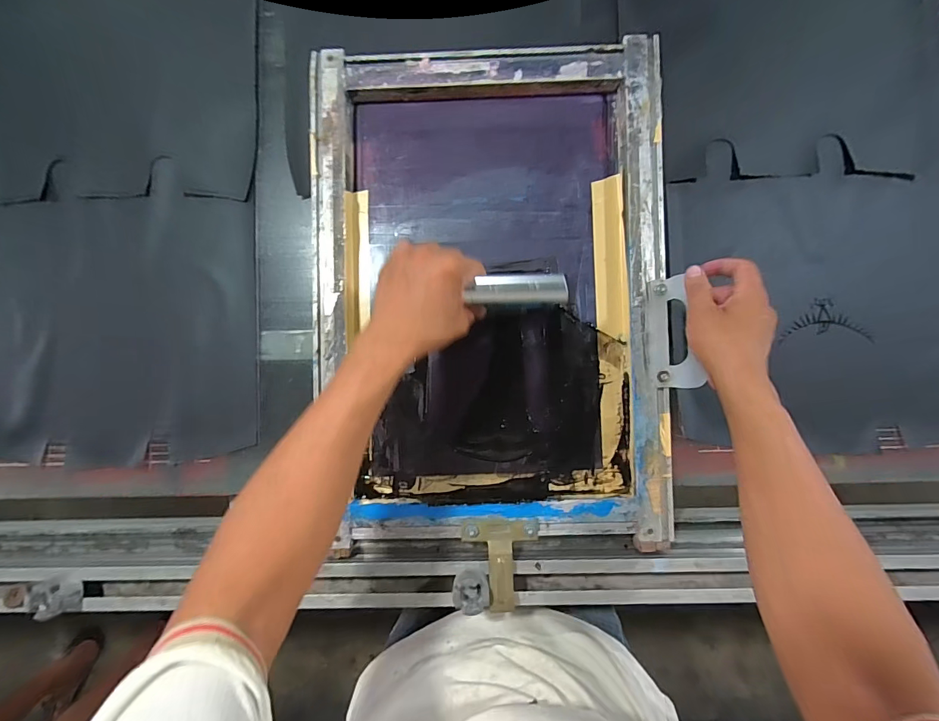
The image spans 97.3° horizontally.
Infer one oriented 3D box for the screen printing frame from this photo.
[{"bbox_3d":[0.023,-0.068,0.476,0.390,0.032,0.559,-1,89,1],"label":"screen printing frame"}]

